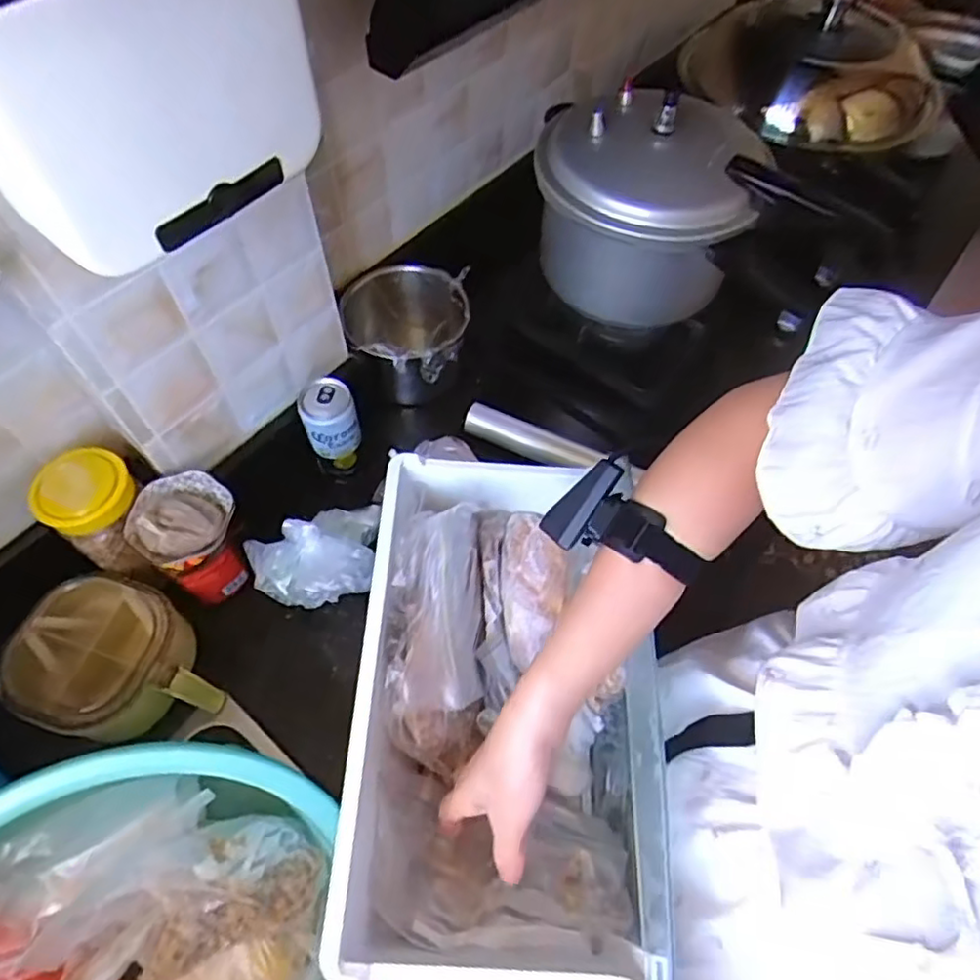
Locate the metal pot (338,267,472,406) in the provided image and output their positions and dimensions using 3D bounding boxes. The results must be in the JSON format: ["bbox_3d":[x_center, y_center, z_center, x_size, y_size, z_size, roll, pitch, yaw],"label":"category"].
[{"bbox_3d":[-0.107,-0.198,0.829,0.150,0.122,0.163,1,61,-2],"label":"metal pot"}]

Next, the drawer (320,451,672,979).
[{"bbox_3d":[0.013,0.169,0.526,0.218,0.185,0.363,3,61,-1],"label":"drawer"}]

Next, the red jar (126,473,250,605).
[{"bbox_3d":[-0.293,0.053,0.649,0.088,0.143,0.088,1,61,-2],"label":"red jar"}]

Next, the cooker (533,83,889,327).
[{"bbox_3d":[0.224,-0.324,0.755,0.332,0.186,0.205,9,61,2],"label":"cooker"}]

